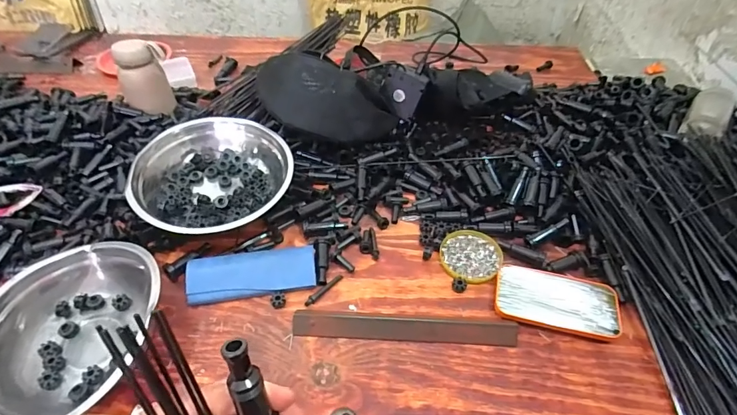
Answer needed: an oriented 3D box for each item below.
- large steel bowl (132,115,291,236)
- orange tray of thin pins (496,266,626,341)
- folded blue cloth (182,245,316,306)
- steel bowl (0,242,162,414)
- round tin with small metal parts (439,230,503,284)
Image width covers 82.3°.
[{"bbox_3d":[-0.222,-0.041,0.622,0.217,0.088,0.180,-4,68,-6],"label":"large steel bowl"},{"bbox_3d":[0.234,0.114,0.526,0.143,0.013,0.080,11,47,9],"label":"orange tray of thin pins"},{"bbox_3d":[-0.150,0.086,0.549,0.158,0.025,0.058,-8,46,-8],"label":"folded blue cloth"},{"bbox_3d":[-0.325,0.137,0.475,0.186,0.070,0.206,16,48,14],"label":"steel bowl"},{"bbox_3d":[0.141,0.066,0.583,0.081,0.008,0.084,0,46,-1],"label":"round tin with small metal parts"}]

